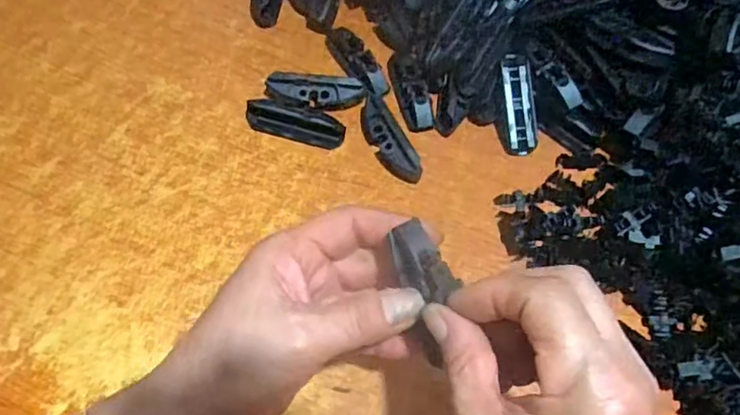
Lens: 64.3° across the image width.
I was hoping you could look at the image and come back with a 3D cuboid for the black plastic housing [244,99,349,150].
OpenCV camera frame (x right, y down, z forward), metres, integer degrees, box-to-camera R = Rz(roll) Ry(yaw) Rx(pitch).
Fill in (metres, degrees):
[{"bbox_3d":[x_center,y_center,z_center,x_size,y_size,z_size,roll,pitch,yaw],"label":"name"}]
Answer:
[{"bbox_3d":[-0.054,-0.061,0.425,0.071,0.017,0.020,16,61,7],"label":"black plastic housing"}]

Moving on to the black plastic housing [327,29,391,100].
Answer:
[{"bbox_3d":[-0.009,-0.113,0.453,0.019,0.016,0.072,-28,65,-17],"label":"black plastic housing"}]

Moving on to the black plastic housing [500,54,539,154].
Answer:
[{"bbox_3d":[0.109,-0.076,0.432,0.025,0.010,0.074,-3,86,-4],"label":"black plastic housing"}]

